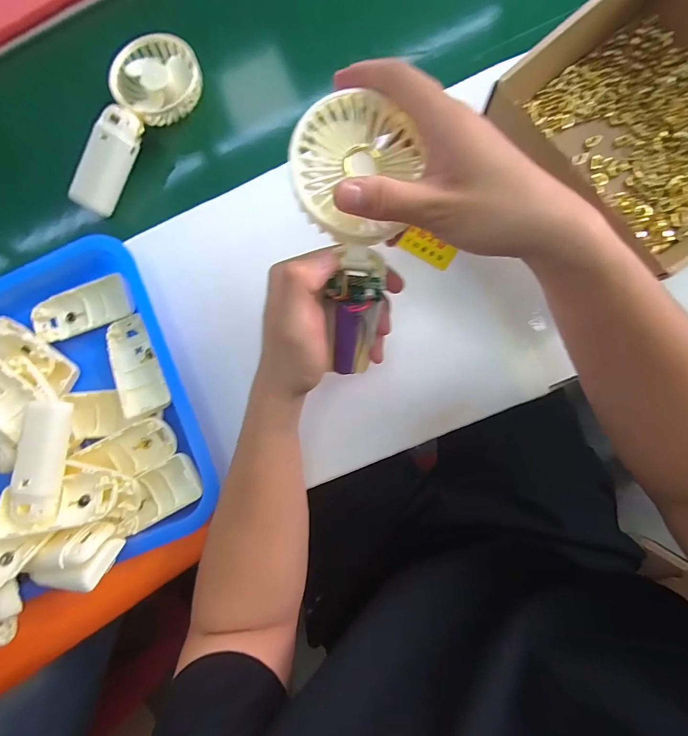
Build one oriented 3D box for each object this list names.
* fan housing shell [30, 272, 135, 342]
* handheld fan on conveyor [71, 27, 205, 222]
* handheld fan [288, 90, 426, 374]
[{"bbox_3d":[-0.268,-0.062,0.373,0.113,0.017,0.045,-17,84,6],"label":"fan housing shell"},{"bbox_3d":[-0.227,-0.262,0.381,0.084,0.032,0.199,35,91,8],"label":"handheld fan on conveyor"},{"bbox_3d":[0.008,-0.081,0.252,0.072,0.056,0.182,2,109,7],"label":"handheld fan"}]

